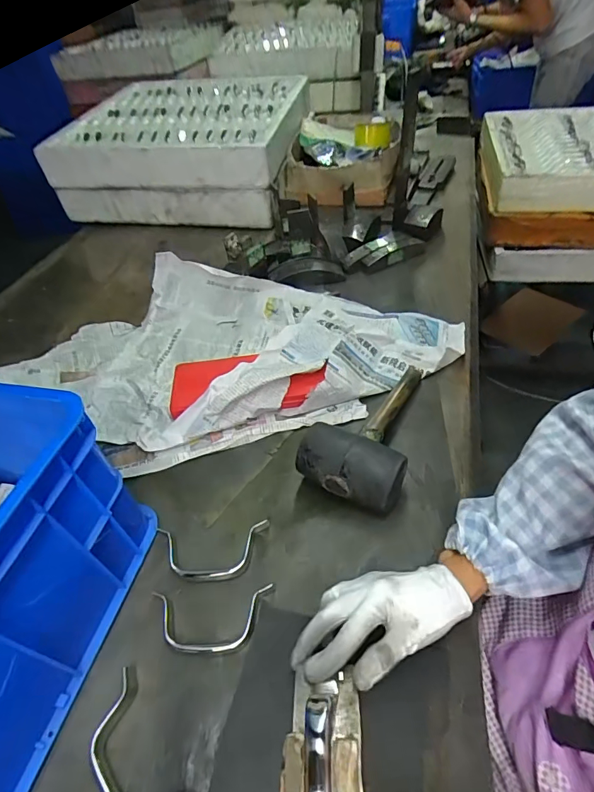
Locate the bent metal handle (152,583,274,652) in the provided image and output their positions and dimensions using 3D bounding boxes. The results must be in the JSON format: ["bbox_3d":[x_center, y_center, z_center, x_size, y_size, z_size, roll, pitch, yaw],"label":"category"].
[{"bbox_3d":[-0.083,0.218,0.419,0.119,0.025,0.055,-5,47,2],"label":"bent metal handle"}]

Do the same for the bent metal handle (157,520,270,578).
[{"bbox_3d":[-0.092,0.169,0.470,0.121,0.024,0.060,-6,46,2],"label":"bent metal handle"}]

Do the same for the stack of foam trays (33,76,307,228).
[{"bbox_3d":[-0.278,-0.669,1.153,0.553,0.208,0.531,6,48,12],"label":"stack of foam trays"}]

